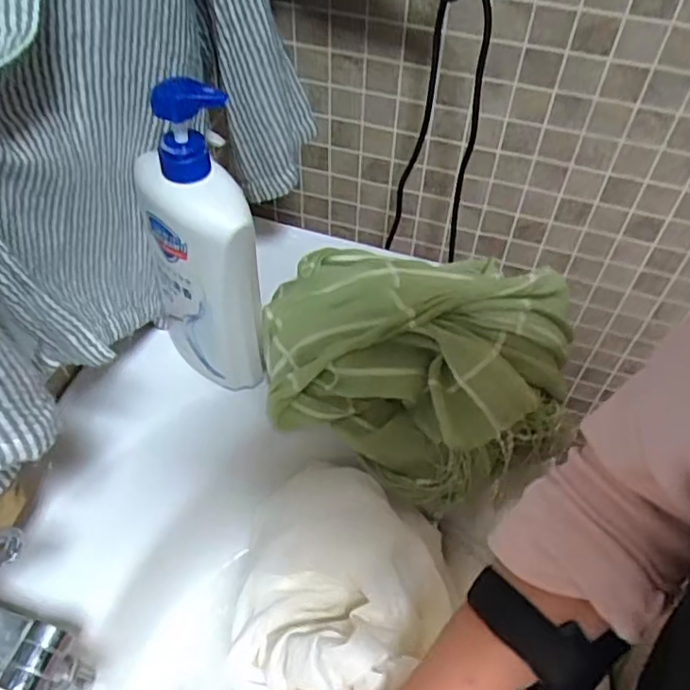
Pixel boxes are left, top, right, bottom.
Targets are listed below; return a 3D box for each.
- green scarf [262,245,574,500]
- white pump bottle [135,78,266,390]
[{"bbox_3d":[0.059,0.021,0.539,0.255,0.121,0.165,6,53,4],"label":"green scarf"},{"bbox_3d":[-0.119,-0.075,0.505,0.080,0.270,0.105,-19,55,-15],"label":"white pump bottle"}]

